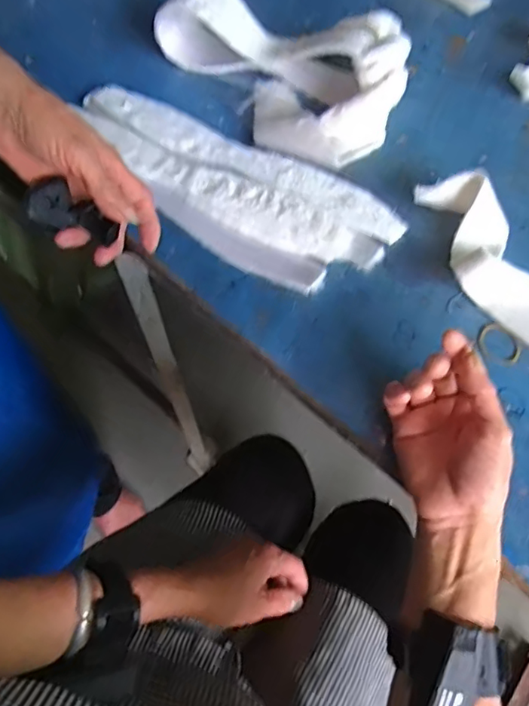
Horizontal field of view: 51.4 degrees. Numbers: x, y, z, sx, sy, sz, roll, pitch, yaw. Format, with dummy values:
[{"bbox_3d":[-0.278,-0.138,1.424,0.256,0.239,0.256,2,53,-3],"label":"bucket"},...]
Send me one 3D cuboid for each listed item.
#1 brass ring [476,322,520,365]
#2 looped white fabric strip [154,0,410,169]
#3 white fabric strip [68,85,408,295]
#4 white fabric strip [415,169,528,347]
[{"bbox_3d":[0.194,-0.007,0.454,0.035,0.005,0.035,27,63,15],"label":"brass ring"},{"bbox_3d":[0.026,-0.318,0.595,0.172,0.074,0.264,-39,66,-20],"label":"looped white fabric strip"},{"bbox_3d":[-0.047,-0.169,0.537,0.350,0.022,0.129,31,65,17],"label":"white fabric strip"},{"bbox_3d":[0.214,-0.061,0.464,0.081,0.042,0.240,-29,63,-15],"label":"white fabric strip"}]

